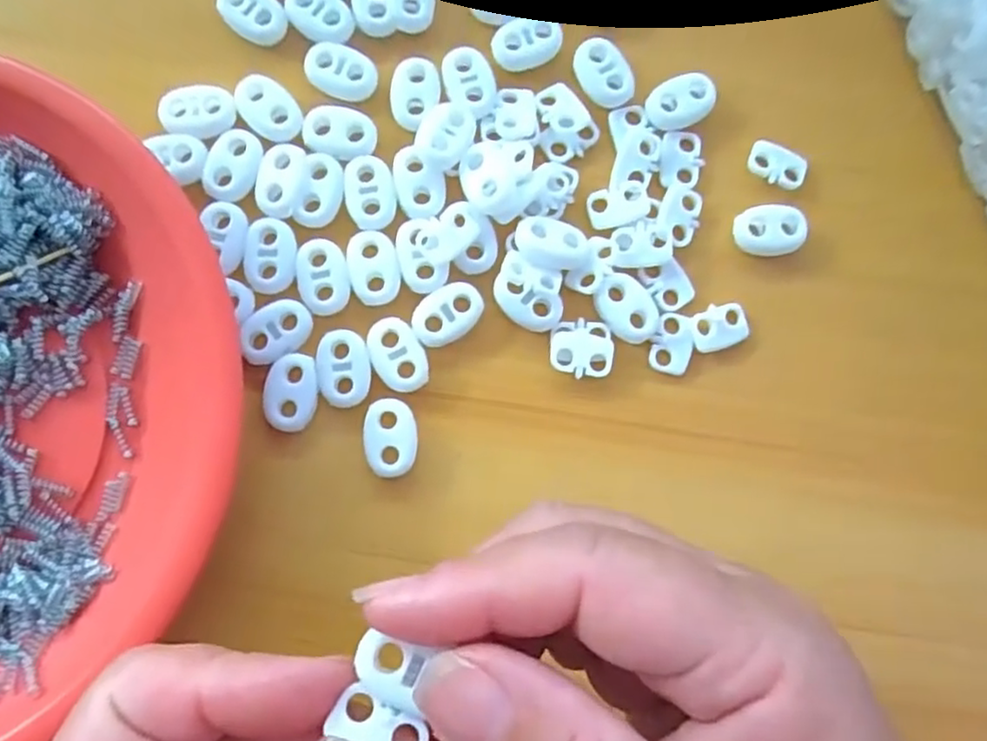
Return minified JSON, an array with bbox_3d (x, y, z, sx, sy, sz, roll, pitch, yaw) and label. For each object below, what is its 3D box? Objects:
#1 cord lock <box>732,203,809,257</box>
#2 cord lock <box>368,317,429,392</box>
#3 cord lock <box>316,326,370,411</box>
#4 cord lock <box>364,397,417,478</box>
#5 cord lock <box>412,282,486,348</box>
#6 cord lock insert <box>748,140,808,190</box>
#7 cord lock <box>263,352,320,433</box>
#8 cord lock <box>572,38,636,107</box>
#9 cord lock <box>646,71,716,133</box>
[{"bbox_3d":[0.085,-0.043,0.209,0.021,0.007,0.015,-11,87,-7],"label":"cord lock"},{"bbox_3d":[-0.028,-0.005,0.197,0.015,0.004,0.022,-19,88,-8],"label":"cord lock"},{"bbox_3d":[-0.043,-0.001,0.195,0.014,0.004,0.022,-6,86,-7],"label":"cord lock"},{"bbox_3d":[-0.030,0.020,0.197,0.015,0.006,0.022,-2,86,-7],"label":"cord lock"},{"bbox_3d":[-0.013,-0.017,0.200,0.023,0.004,0.015,-36,90,-8],"label":"cord lock"},{"bbox_3d":[0.090,-0.065,0.212,0.018,0.004,0.013,18,84,-5],"label":"cord lock insert"},{"bbox_3d":[-0.058,0.006,0.193,0.015,0.004,0.022,11,84,-5],"label":"cord lock"},{"bbox_3d":[0.035,-0.093,0.211,0.014,0.004,0.022,-32,90,-8],"label":"cord lock"},{"bbox_3d":[0.059,-0.084,0.211,0.021,0.004,0.015,-23,88,-8],"label":"cord lock"}]

